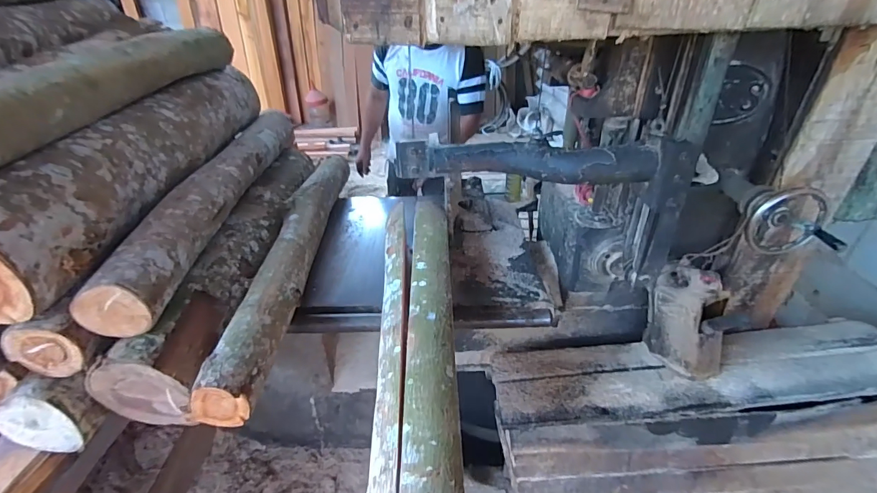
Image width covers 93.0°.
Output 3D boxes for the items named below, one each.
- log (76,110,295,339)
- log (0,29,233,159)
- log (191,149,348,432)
[{"bbox_3d":[-0.629,-0.174,1.226,0.126,0.138,1.042,-1,33,0],"label":"log"},{"bbox_3d":[-0.807,-0.370,0.980,0.143,0.146,1.109,-1,33,1],"label":"log"},{"bbox_3d":[-0.415,-0.007,1.211,0.131,0.102,1.080,-2,33,-2],"label":"log"}]

